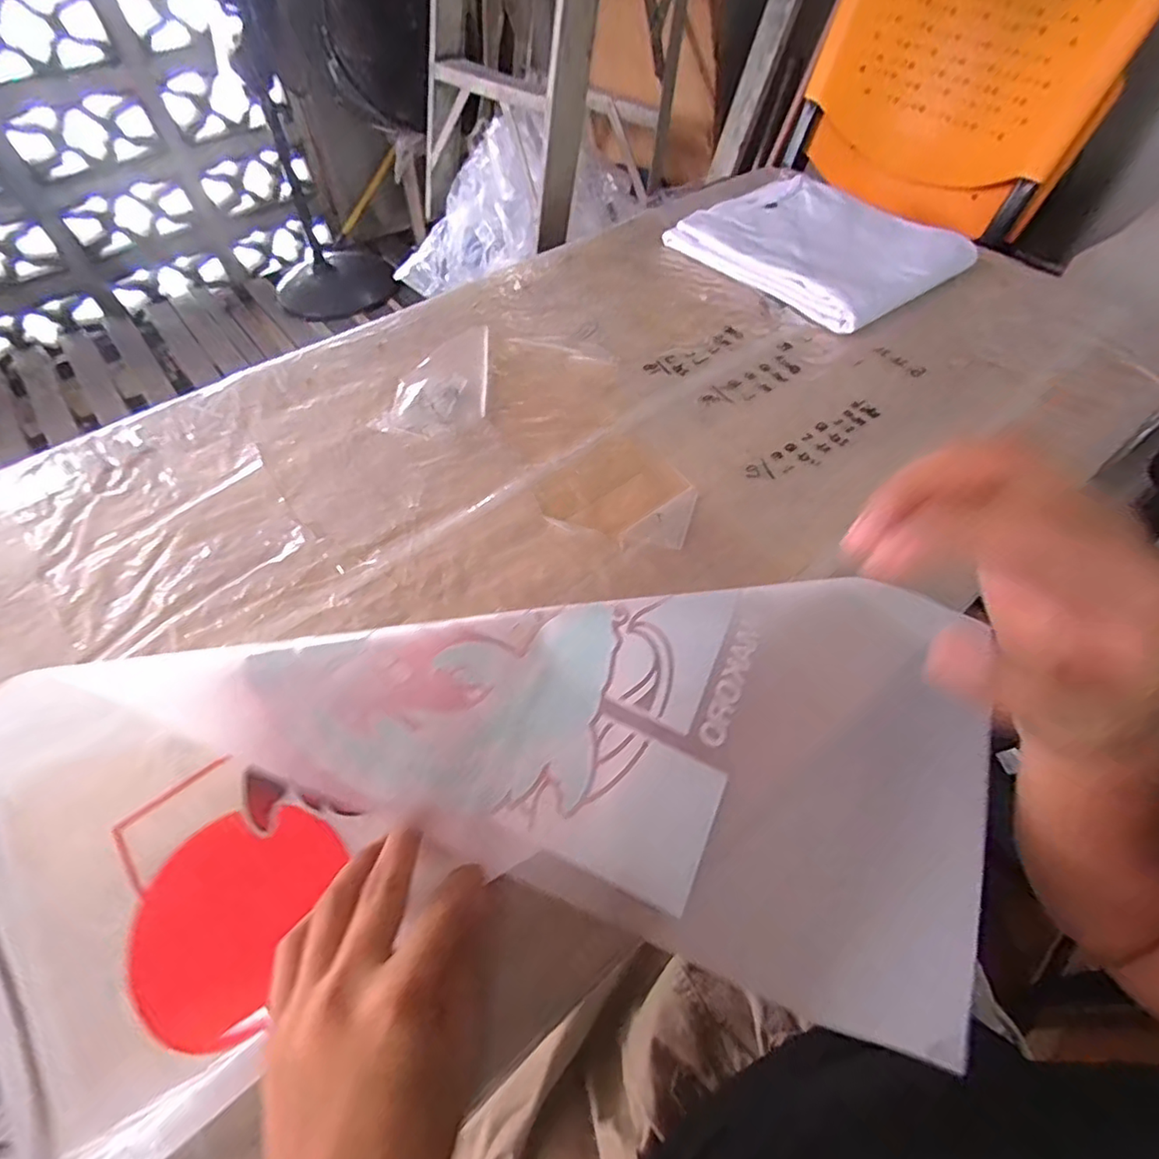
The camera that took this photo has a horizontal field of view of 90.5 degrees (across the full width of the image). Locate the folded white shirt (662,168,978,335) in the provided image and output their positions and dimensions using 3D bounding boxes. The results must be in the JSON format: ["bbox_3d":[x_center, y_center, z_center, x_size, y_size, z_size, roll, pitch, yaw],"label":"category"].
[{"bbox_3d":[0.261,-0.377,0.637,0.219,0.034,0.261,-34,62,-21],"label":"folded white shirt"}]

